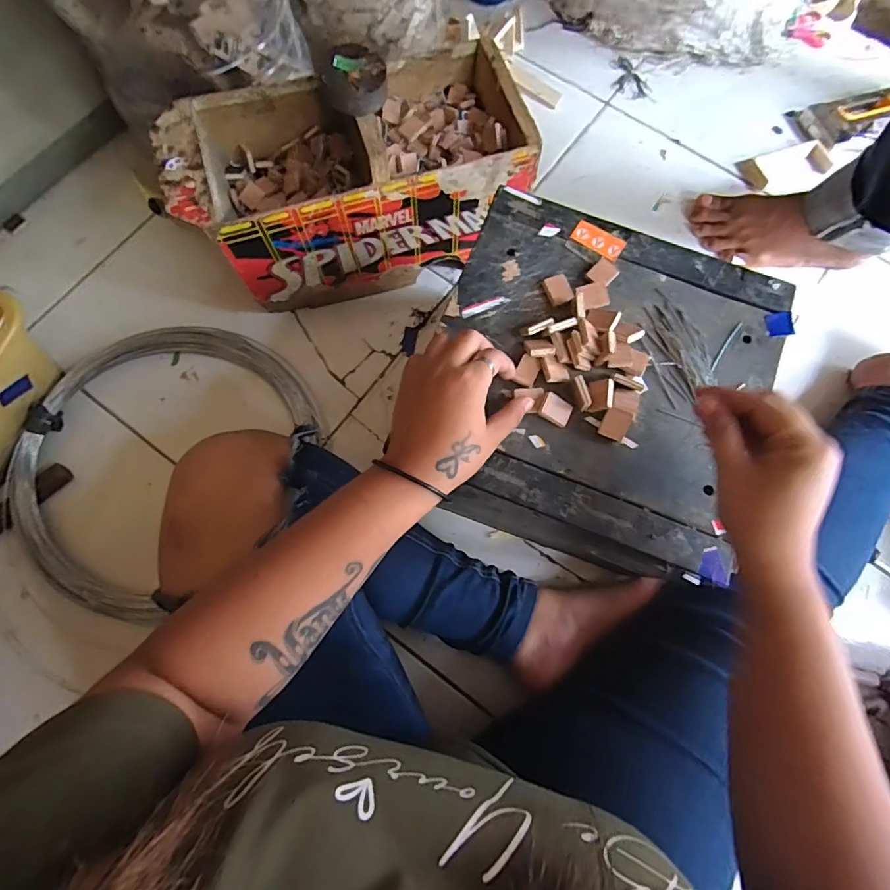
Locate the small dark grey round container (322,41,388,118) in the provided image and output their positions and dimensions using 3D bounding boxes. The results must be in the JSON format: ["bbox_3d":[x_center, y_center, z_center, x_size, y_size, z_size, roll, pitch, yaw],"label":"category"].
[{"bbox_3d":[-0.081,-0.342,0.440,0.050,0.030,0.056,41,79,8],"label":"small dark grey round container"}]

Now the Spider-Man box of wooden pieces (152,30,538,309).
[{"bbox_3d":[-0.104,-0.309,0.561,0.367,0.197,0.179,-14,77,-5],"label":"Spider-Man box of wooden pieces"}]

